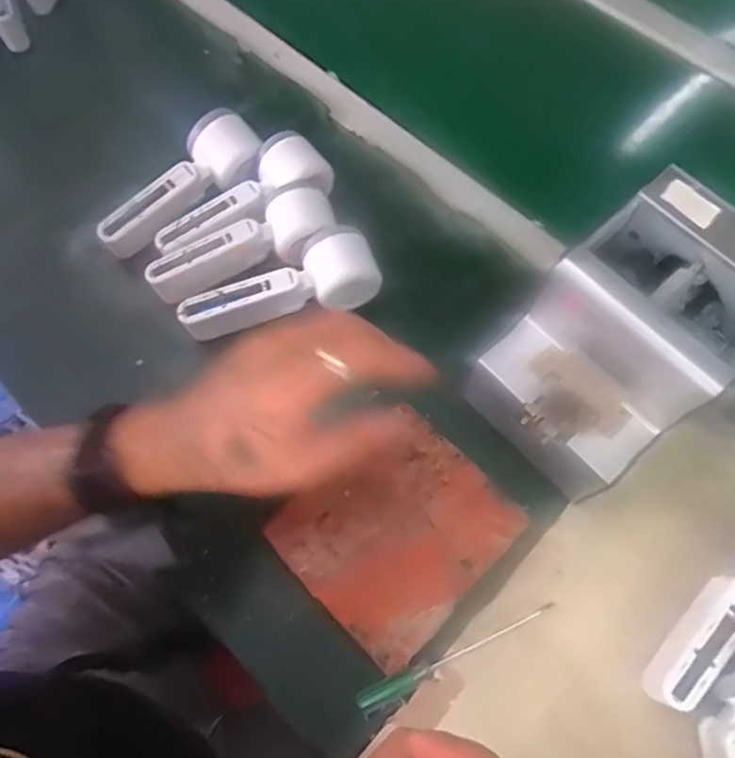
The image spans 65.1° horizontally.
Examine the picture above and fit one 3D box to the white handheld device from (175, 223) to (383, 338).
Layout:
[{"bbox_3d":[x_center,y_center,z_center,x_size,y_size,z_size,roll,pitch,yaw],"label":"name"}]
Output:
[{"bbox_3d":[-0.070,-0.070,0.471,0.160,0.047,0.058,-26,70,-11],"label":"white handheld device"}]

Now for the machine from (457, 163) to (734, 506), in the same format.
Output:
[{"bbox_3d":[0.176,-0.016,0.415,0.182,0.151,0.124,-37,72,-15],"label":"machine"}]

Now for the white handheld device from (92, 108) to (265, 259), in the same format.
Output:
[{"bbox_3d":[-0.165,-0.169,0.505,0.158,0.046,0.054,-42,73,-4],"label":"white handheld device"}]

